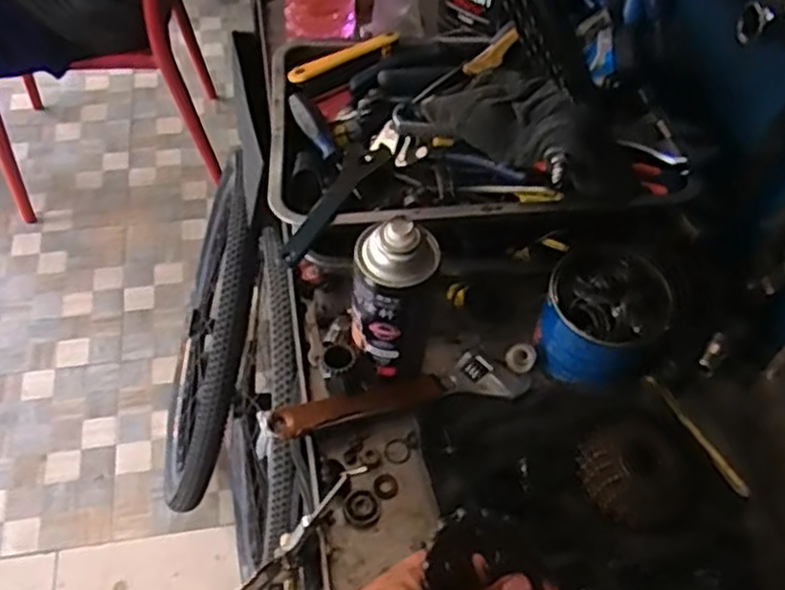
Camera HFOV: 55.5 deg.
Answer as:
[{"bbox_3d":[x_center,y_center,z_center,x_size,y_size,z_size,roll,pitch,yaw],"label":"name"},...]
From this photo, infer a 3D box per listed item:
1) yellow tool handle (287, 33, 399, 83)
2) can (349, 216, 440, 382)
[{"bbox_3d":[-0.052,-0.253,0.786,0.125,0.019,0.017,-25,60,-21],"label":"yellow tool handle"},{"bbox_3d":[0.000,0.009,0.596,0.063,0.185,0.053,4,54,-1],"label":"can"}]

